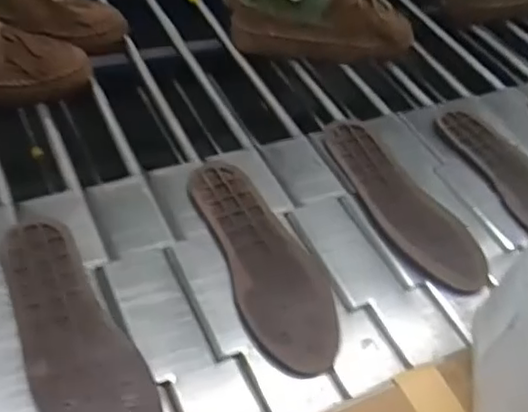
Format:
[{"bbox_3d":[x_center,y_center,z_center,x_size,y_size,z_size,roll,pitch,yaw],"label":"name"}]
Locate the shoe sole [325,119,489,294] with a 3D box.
[{"bbox_3d":[0.142,-0.007,0.657,0.072,0.022,0.240,-14,42,-22],"label":"shoe sole"}]

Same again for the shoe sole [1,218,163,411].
[{"bbox_3d":[-0.153,0.100,0.504,0.076,0.020,0.235,-20,45,-28],"label":"shoe sole"}]

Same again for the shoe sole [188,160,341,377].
[{"bbox_3d":[-0.001,0.043,0.587,0.078,0.019,0.236,-11,41,-19],"label":"shoe sole"}]

